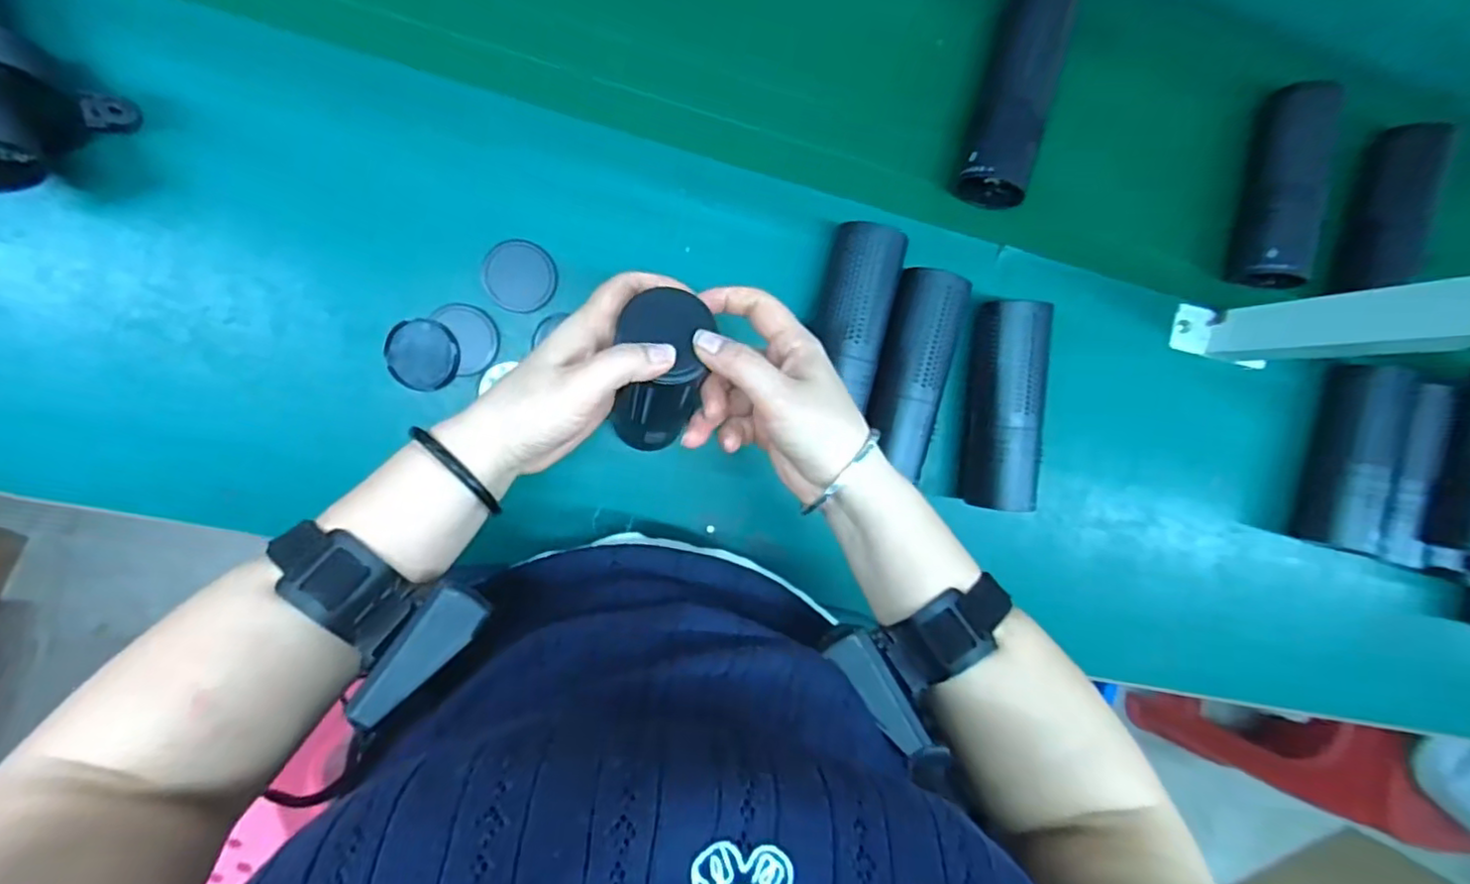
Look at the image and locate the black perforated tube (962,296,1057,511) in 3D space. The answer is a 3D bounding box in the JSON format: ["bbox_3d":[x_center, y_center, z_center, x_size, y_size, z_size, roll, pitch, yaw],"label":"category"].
[{"bbox_3d":[0.214,-0.028,0.531,0.052,0.058,0.159,2,94,-9],"label":"black perforated tube"}]

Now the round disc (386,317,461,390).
[{"bbox_3d":[-0.223,-0.062,0.472,0.050,0.004,0.050,0,93,-4],"label":"round disc"}]

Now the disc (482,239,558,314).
[{"bbox_3d":[-0.157,-0.122,0.486,0.050,0.008,0.052,-1,94,-9],"label":"disc"}]

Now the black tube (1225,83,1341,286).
[{"bbox_3d":[0.470,-0.222,0.567,0.055,0.052,0.173,7,93,-10],"label":"black tube"}]

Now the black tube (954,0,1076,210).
[{"bbox_3d":[0.218,-0.271,0.520,0.048,0.060,0.165,15,92,-10],"label":"black tube"}]

